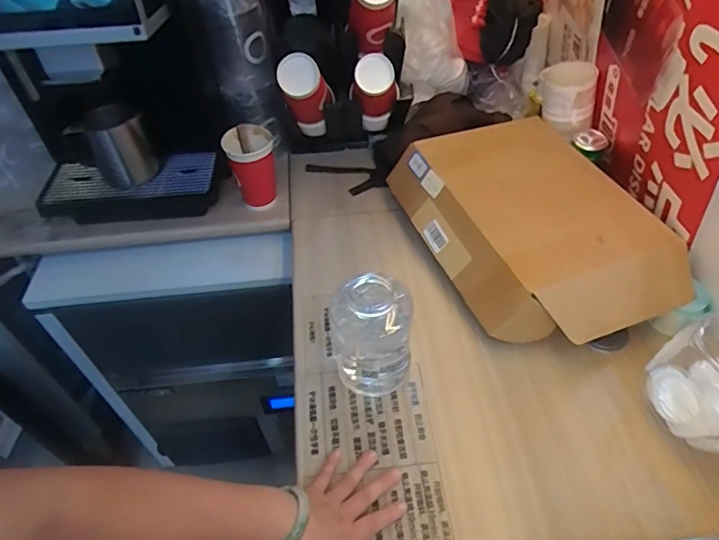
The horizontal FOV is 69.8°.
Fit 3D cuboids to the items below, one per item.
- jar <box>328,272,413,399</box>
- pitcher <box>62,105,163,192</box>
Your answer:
[{"bbox_3d":[0.016,0.086,0.654,0.094,0.149,0.086,-2,48,2],"label":"jar"},{"bbox_3d":[-0.416,-0.211,0.887,0.105,0.121,0.084,31,57,27],"label":"pitcher"}]

